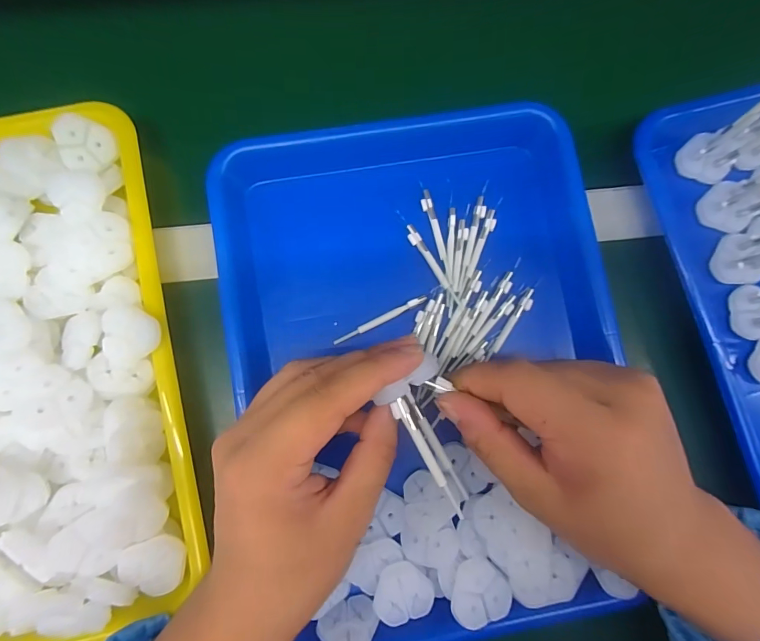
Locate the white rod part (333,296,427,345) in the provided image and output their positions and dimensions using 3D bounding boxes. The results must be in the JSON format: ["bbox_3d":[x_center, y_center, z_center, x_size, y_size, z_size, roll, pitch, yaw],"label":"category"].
[{"bbox_3d":[0.000,0.000,0.288,0.069,0.005,0.005,-27,85,-5],"label":"white rod part"}]

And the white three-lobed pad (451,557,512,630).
[{"bbox_3d":[0.061,0.163,0.246,0.035,0.006,0.035,17,83,-1],"label":"white three-lobed pad"}]

